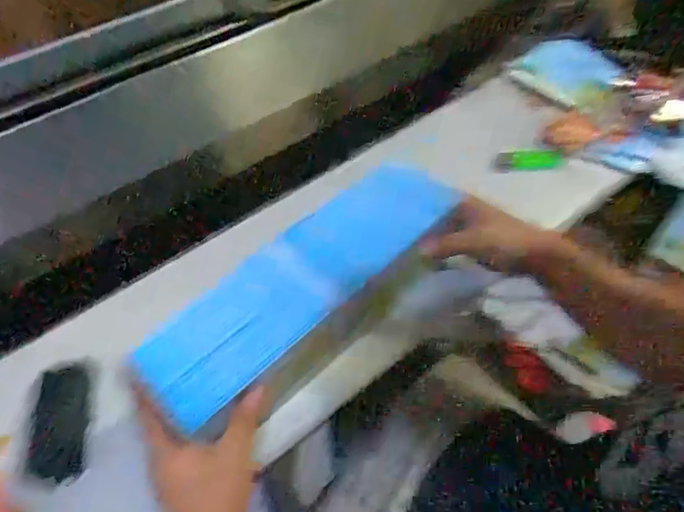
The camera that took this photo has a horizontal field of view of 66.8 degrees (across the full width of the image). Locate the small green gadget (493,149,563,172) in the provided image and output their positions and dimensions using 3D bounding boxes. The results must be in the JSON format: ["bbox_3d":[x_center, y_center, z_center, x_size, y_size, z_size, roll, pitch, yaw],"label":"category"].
[{"bbox_3d":[0.243,-0.126,0.675,0.092,0.018,0.022,-7,54,-4],"label":"small green gadget"}]

